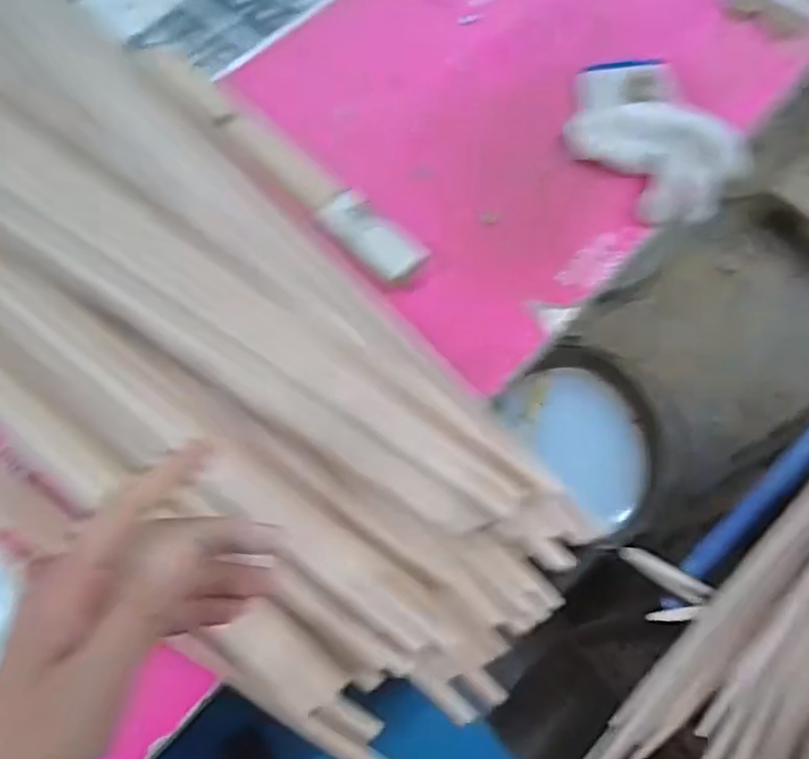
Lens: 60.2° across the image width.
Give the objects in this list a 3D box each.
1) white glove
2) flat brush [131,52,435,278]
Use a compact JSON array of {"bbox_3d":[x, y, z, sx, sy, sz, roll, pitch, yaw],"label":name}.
[{"bbox_3d":[0.196,-0.192,0.560,0.149,0.045,0.127,35,71,12],"label":"white glove"},{"bbox_3d":[-0.103,-0.173,0.534,0.297,0.009,0.041,41,72,14],"label":"flat brush"}]

